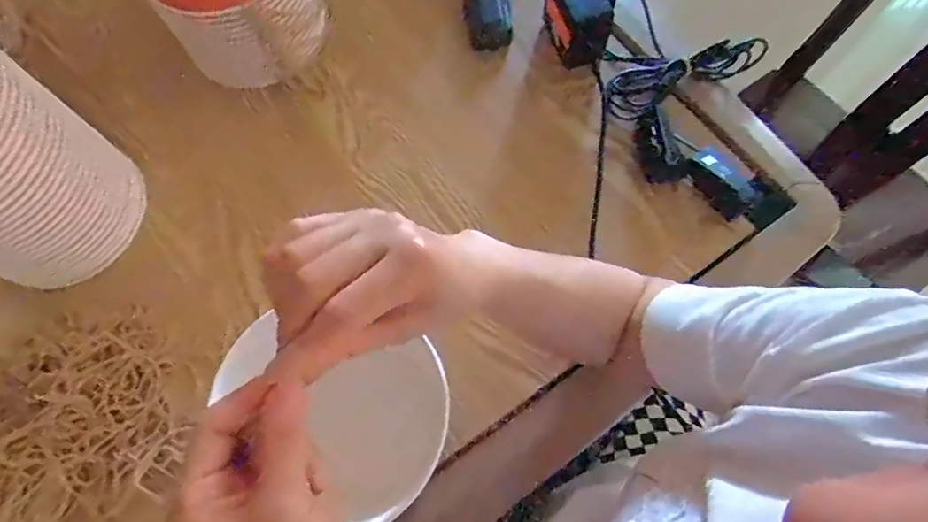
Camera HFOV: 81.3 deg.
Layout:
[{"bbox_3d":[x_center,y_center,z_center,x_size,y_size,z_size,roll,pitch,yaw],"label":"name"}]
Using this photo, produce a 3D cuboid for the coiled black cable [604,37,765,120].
[{"bbox_3d":[0.237,-0.204,0.587,0.187,0.033,0.049,-27,68,-8],"label":"coiled black cable"}]

